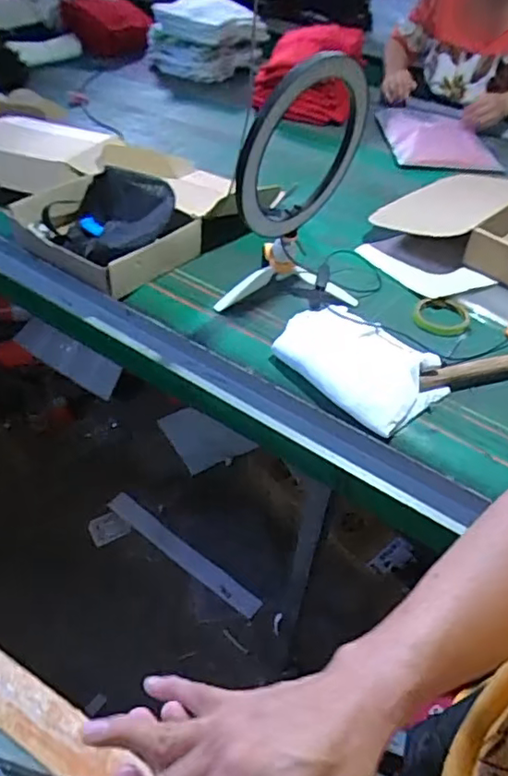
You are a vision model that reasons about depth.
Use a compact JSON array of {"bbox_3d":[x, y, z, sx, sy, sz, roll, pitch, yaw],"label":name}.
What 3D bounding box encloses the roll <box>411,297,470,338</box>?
[{"bbox_3d":[0.304,-0.114,0.948,0.088,0.014,0.097,11,44,8],"label":"roll"}]

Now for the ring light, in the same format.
[{"bbox_3d":[0.078,-0.344,0.821,0.242,0.247,0.037,-36,66,-24],"label":"ring light"}]

